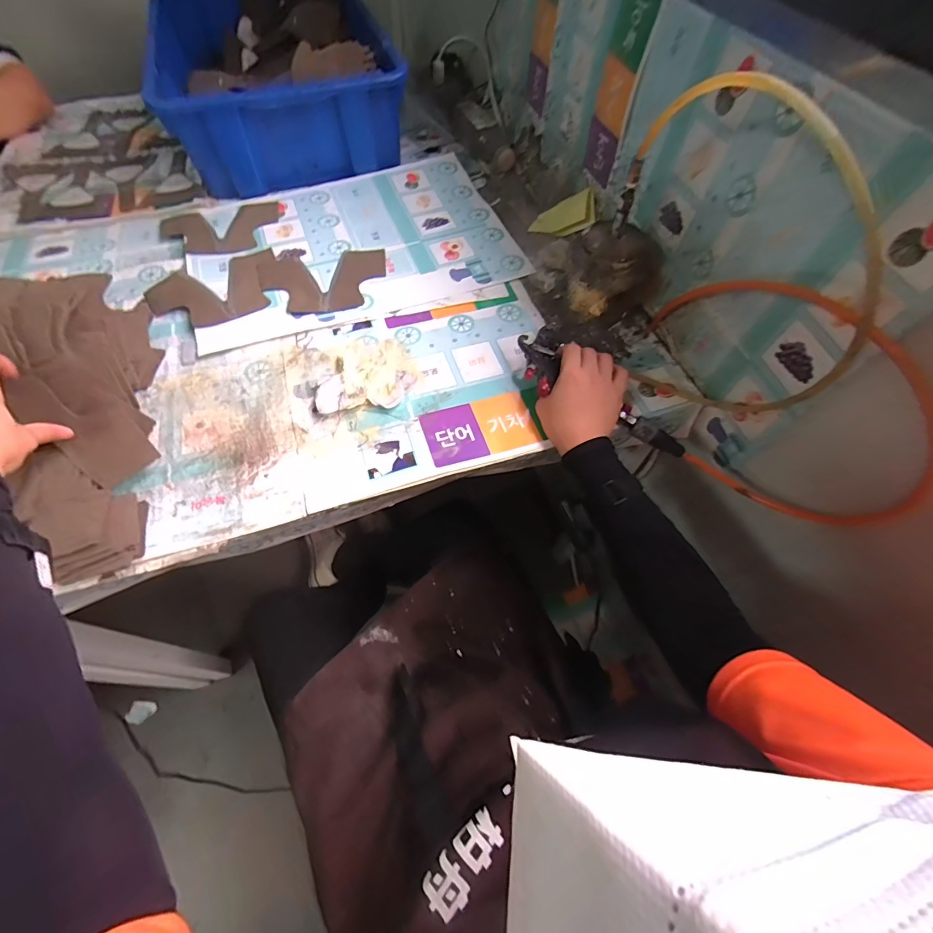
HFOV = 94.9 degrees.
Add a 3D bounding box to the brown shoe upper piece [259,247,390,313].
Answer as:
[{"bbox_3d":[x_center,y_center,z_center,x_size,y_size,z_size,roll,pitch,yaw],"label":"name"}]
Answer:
[{"bbox_3d":[-0.226,-0.293,0.677,0.197,0.011,0.139,-9,61,-6],"label":"brown shoe upper piece"}]

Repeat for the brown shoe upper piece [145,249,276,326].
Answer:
[{"bbox_3d":[-0.384,-0.273,0.662,0.194,0.009,0.137,-27,64,-15],"label":"brown shoe upper piece"}]

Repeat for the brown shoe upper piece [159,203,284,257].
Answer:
[{"bbox_3d":[-0.419,-0.409,0.742,0.202,0.004,0.136,-18,60,-12],"label":"brown shoe upper piece"}]

